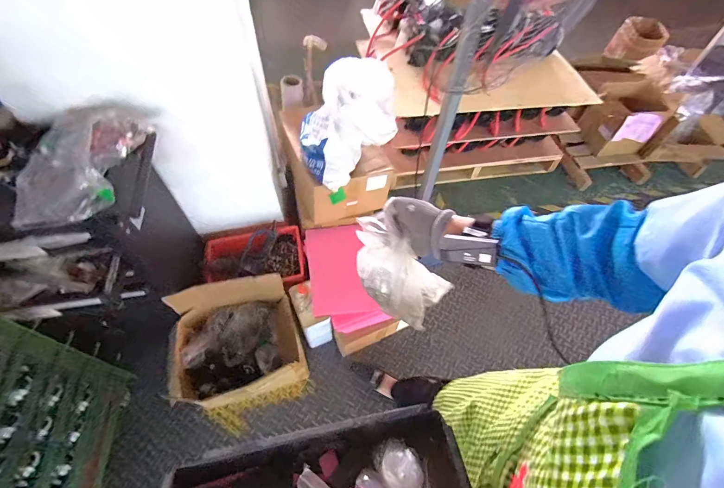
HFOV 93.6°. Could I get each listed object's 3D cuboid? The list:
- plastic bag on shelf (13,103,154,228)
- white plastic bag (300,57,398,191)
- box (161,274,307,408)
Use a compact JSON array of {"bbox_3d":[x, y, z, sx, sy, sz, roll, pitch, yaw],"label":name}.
[{"bbox_3d":[-0.680,-0.204,0.815,0.220,0.091,0.342,2,56,-3],"label":"plastic bag on shelf"},{"bbox_3d":[-0.039,-0.415,1.185,0.346,0.319,0.291,-8,57,-10],"label":"white plastic bag"},{"bbox_3d":[-0.453,0.379,1.246,0.453,0.343,0.375,-18,59,-16],"label":"box"}]

